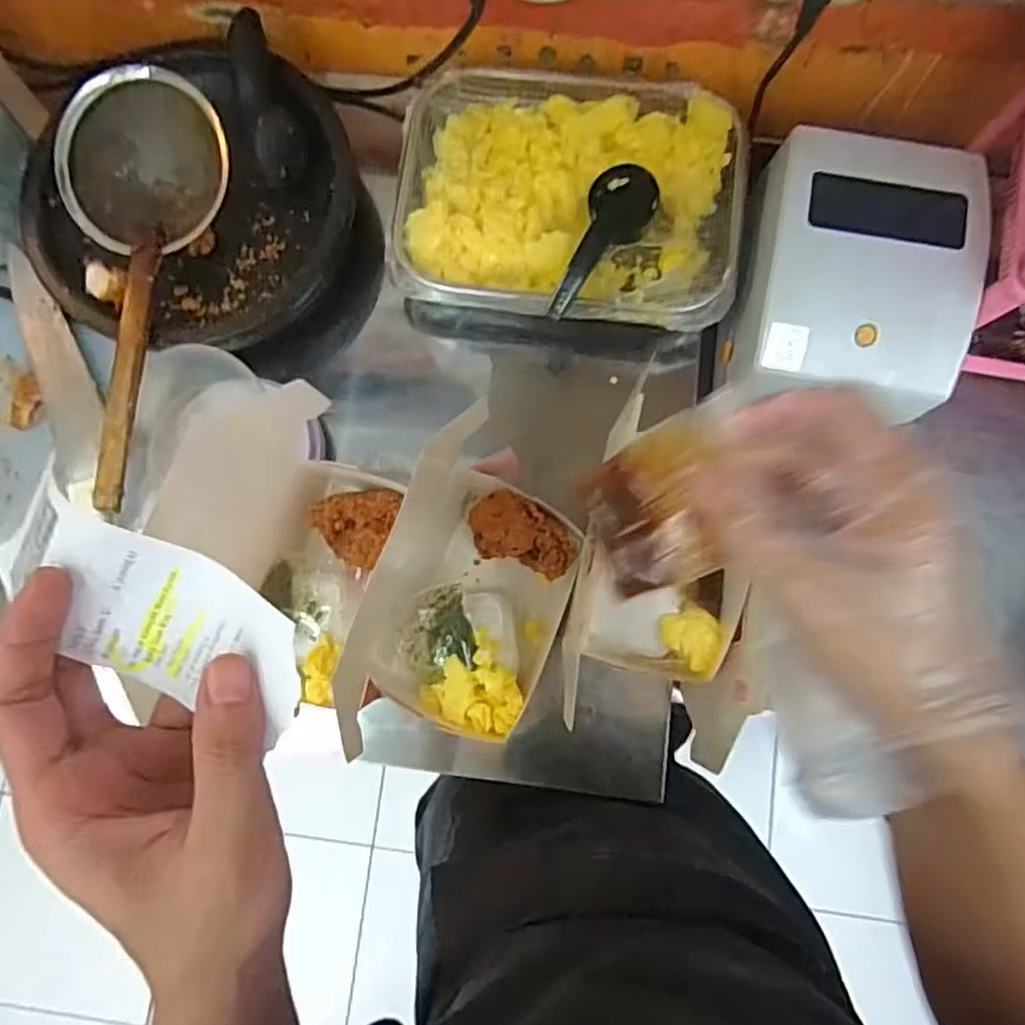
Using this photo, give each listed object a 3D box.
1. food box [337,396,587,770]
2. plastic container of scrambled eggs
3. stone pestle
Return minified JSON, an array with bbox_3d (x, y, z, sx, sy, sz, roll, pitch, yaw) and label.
[{"bbox_3d":[-0.033,0.063,0.547,0.153,0.077,0.262,19,83,4],"label":"food box"},{"bbox_3d":[0.050,-0.278,0.578,0.294,0.069,0.216,7,83,3],"label":"plastic container of scrambled eggs"},{"bbox_3d":[-0.217,-0.367,0.576,0.044,0.044,0.147,-13,103,0],"label":"stone pestle"}]

